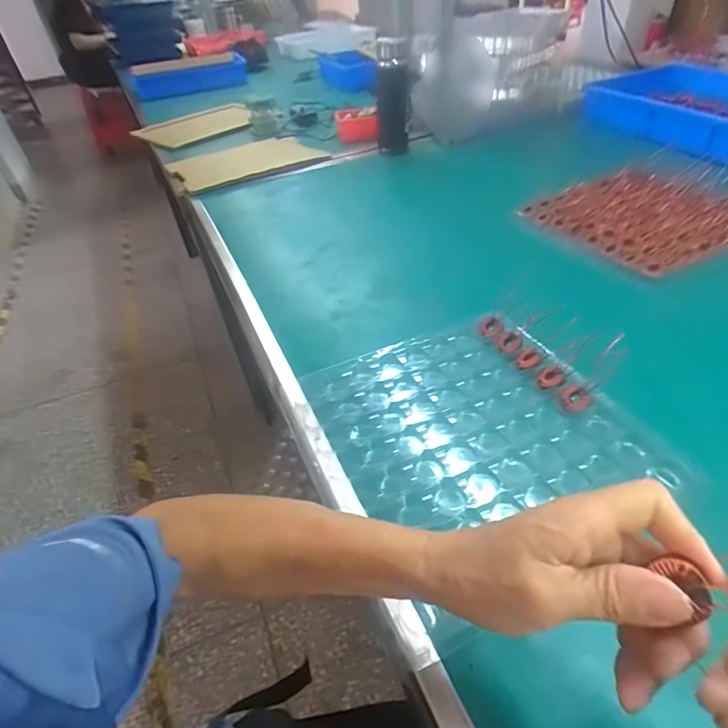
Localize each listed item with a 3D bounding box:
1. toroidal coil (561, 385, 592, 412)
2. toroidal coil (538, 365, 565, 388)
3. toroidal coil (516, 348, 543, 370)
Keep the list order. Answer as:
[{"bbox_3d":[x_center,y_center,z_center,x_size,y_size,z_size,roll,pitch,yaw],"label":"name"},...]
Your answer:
[{"bbox_3d":[0.209,0.033,0.449,0.025,0.007,0.027,-4,42,3],"label":"toroidal coil"},{"bbox_3d":[0.195,0.013,0.474,0.023,0.007,0.028,14,46,21],"label":"toroidal coil"},{"bbox_3d":[0.181,-0.005,0.497,0.025,0.011,0.024,14,46,21],"label":"toroidal coil"}]

